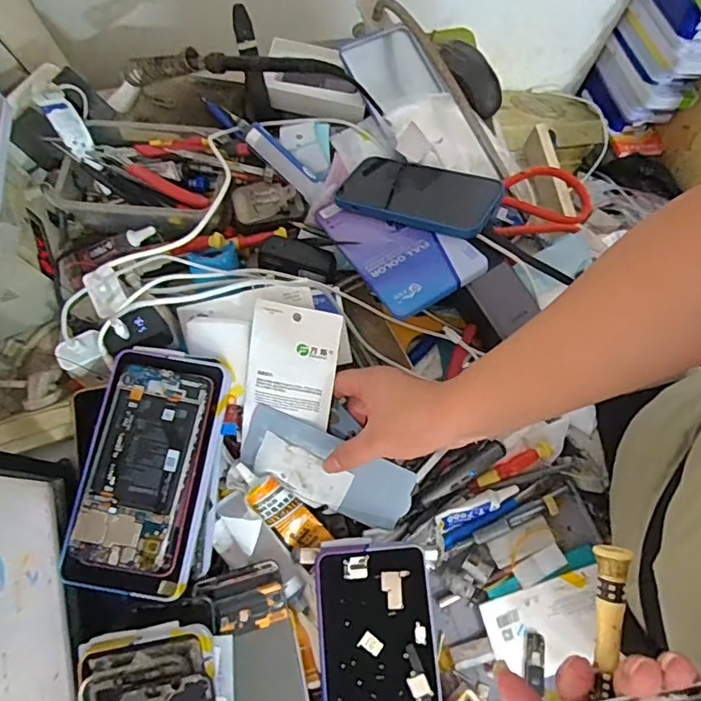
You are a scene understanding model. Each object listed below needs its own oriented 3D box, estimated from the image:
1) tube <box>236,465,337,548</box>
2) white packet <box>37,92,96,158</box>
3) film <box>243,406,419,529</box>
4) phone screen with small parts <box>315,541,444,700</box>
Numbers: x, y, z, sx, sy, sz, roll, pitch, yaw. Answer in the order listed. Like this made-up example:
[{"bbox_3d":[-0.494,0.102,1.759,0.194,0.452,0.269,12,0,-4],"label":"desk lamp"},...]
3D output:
[{"bbox_3d":[-0.065,0.146,0.483,0.104,0.019,0.034,43,78,-4],"label":"tube"},{"bbox_3d":[-0.287,-0.229,0.531,0.027,0.064,0.018,-33,39,-9],"label":"white packet"},{"bbox_3d":[-0.023,0.111,0.478,0.158,0.008,0.070,24,108,4],"label":"film"},{"bbox_3d":[0.025,0.264,0.441,0.100,0.017,0.187,-5,75,-2],"label":"phone screen with small parts"}]

